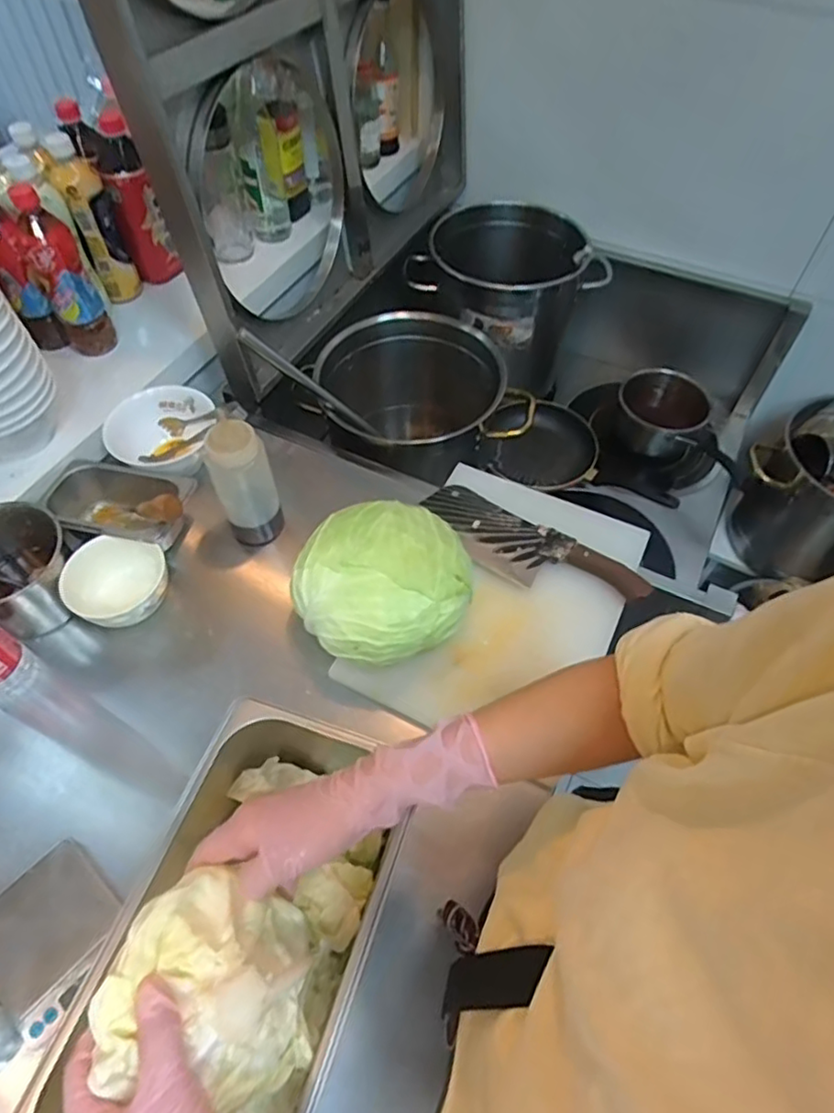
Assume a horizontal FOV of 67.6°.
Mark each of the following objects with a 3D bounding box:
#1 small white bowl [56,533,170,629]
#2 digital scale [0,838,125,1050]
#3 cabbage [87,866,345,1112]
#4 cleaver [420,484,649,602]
[{"bbox_3d":[-0.339,0.028,0.705,0.095,0.055,0.105,27,60,17],"label":"small white bowl"},{"bbox_3d":[-0.315,0.322,0.534,0.114,0.025,0.105,36,63,22],"label":"digital scale"},{"bbox_3d":[-0.119,0.270,0.383,0.111,0.094,0.114,19,58,13],"label":"cabbage"},{"bbox_3d":[0.129,-0.010,0.746,0.276,0.026,0.086,34,62,21],"label":"cleaver"}]

